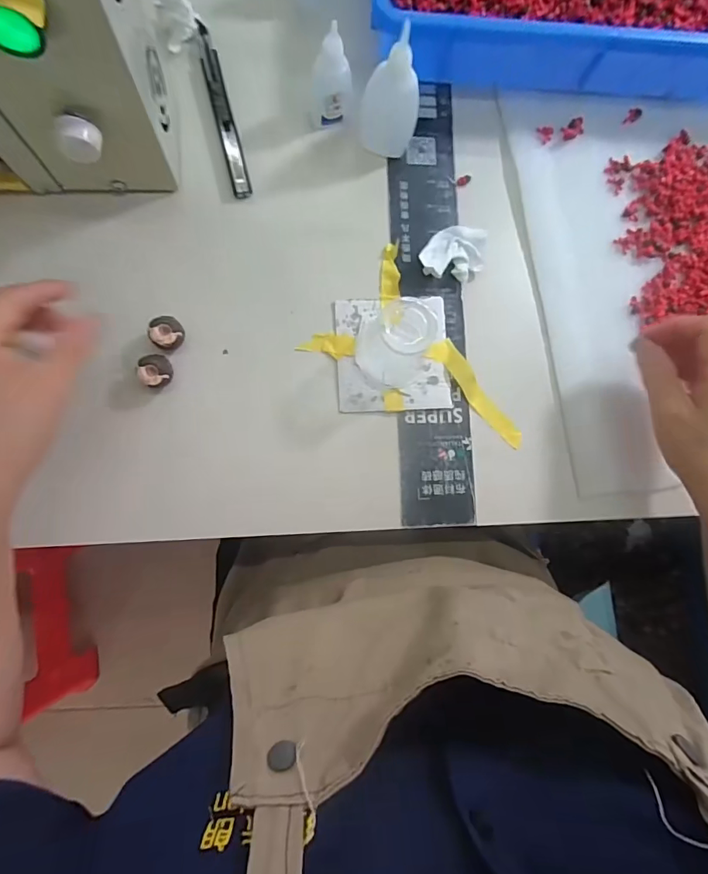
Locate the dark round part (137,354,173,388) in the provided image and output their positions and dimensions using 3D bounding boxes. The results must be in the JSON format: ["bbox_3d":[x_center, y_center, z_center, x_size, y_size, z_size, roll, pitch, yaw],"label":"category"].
[{"bbox_3d":[-0.145,-0.048,0.338,0.022,0.021,0.023,1,85,-6],"label":"dark round part"}]

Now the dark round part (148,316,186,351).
[{"bbox_3d":[-0.138,-0.077,0.342,0.023,0.020,0.024,1,85,-6],"label":"dark round part"}]

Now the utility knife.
[{"bbox_3d":[-0.105,-0.262,0.366,0.014,0.011,0.146,-14,86,-7],"label":"utility knife"}]

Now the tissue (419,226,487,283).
[{"bbox_3d":[0.080,-0.150,0.376,0.051,0.016,0.045,5,84,-6],"label":"tissue"}]

